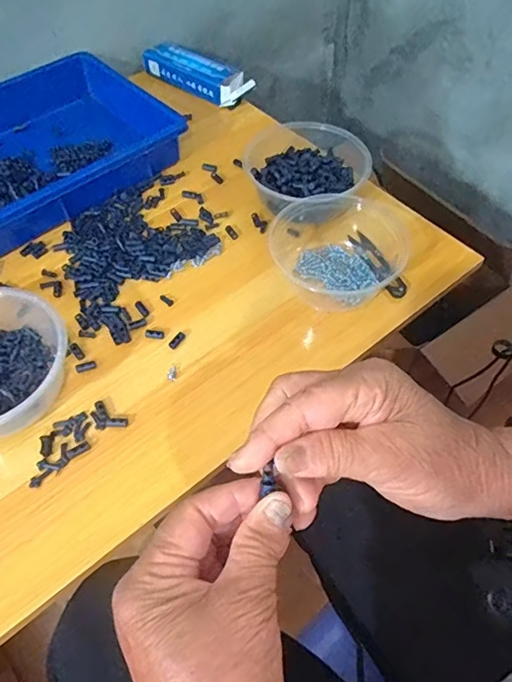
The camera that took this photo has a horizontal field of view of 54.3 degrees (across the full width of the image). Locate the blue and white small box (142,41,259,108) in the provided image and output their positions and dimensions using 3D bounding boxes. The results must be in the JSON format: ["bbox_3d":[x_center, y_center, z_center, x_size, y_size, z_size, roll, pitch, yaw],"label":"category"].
[{"bbox_3d":[-0.087,-0.398,0.747,0.180,0.039,0.057,33,61,21],"label":"blue and white small box"}]

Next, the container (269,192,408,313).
[{"bbox_3d":[0.097,-0.104,0.527,0.150,0.058,0.137,2,55,1],"label":"container"}]

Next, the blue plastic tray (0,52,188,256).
[{"bbox_3d":[-0.308,-0.236,0.620,0.356,0.053,0.265,-35,62,-22],"label":"blue plastic tray"}]

